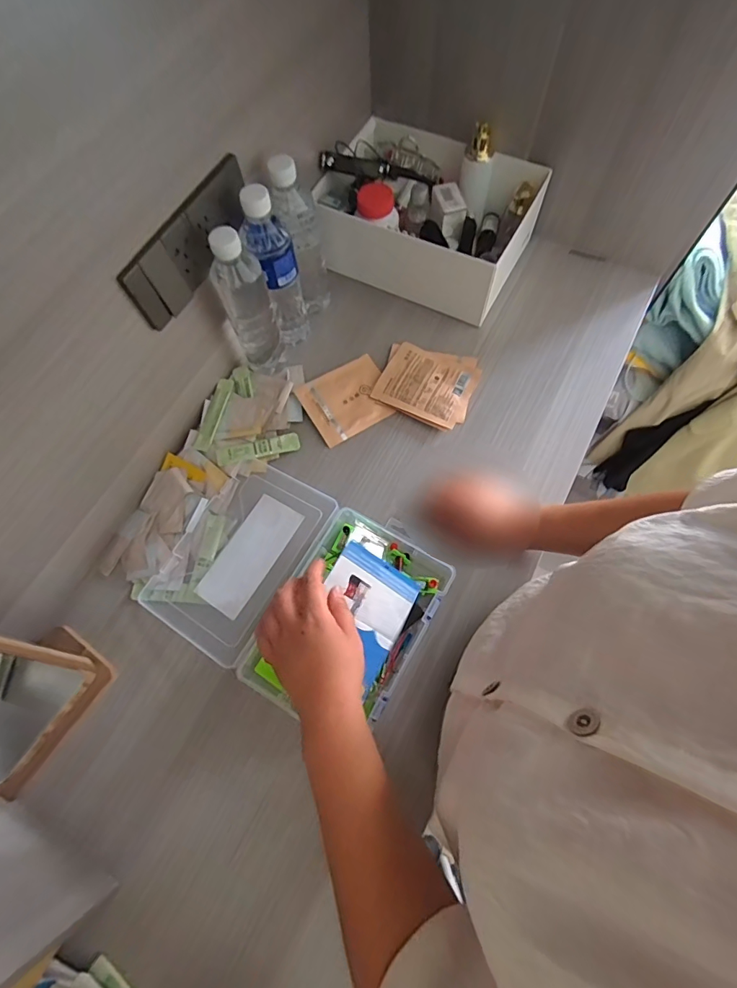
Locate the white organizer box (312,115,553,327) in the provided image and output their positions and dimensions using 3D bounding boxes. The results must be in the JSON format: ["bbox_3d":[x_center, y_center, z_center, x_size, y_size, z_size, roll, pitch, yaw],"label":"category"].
[{"bbox_3d":[0.088,-0.417,0.681,0.295,0.120,0.201,24,73,11],"label":"white organizer box"}]

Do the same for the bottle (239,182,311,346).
[{"bbox_3d":[-0.118,-0.286,0.594,0.057,0.222,0.056,-14,70,-3],"label":"bottle"}]

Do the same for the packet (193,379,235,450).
[{"bbox_3d":[-0.217,-0.114,0.634,0.026,0.014,0.114,14,71,8],"label":"packet"}]

